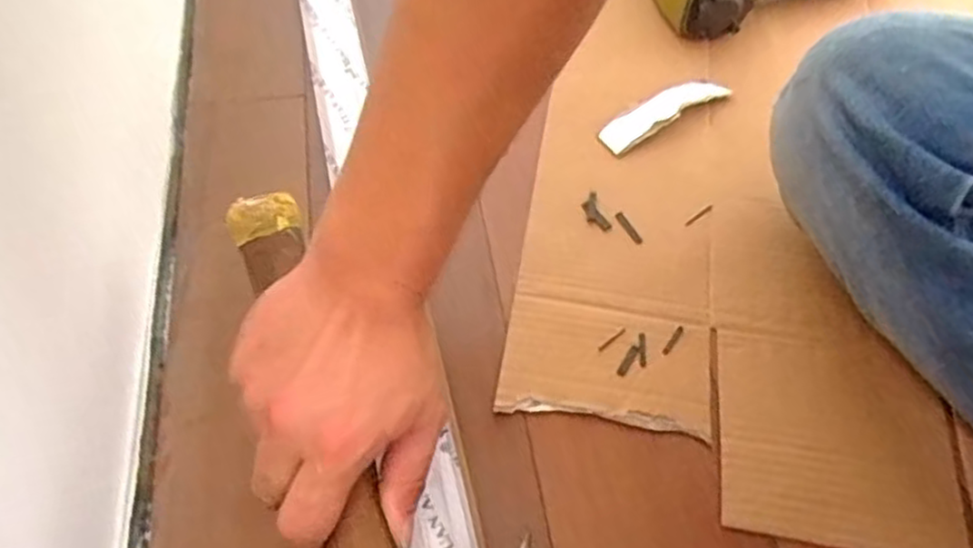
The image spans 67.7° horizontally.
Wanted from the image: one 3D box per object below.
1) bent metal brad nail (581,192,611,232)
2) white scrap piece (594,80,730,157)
[{"bbox_3d":[0.077,-0.044,0.520,0.014,0.004,0.031,-17,58,-13],"label":"bent metal brad nail"},{"bbox_3d":[0.141,-0.130,0.575,0.119,0.014,0.028,-30,62,-21],"label":"white scrap piece"}]

